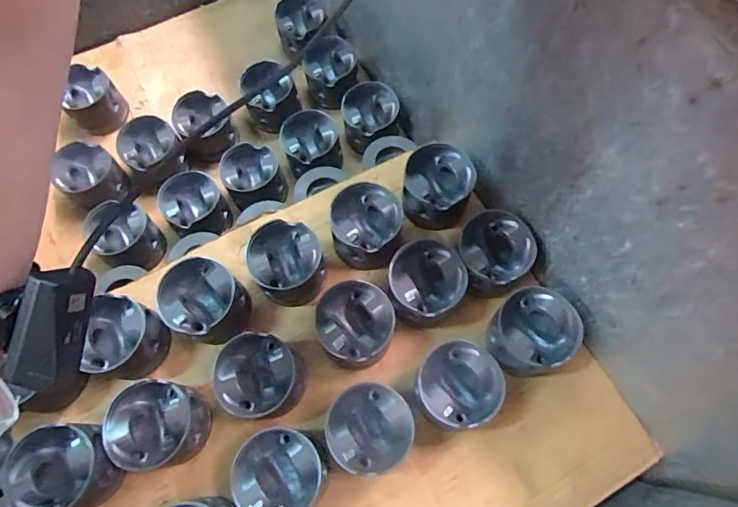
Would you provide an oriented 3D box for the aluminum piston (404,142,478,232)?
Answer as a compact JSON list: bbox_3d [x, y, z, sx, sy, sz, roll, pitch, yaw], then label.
[{"bbox_3d":[0.090,-0.088,0.618,0.089,0.073,0.100,9,70,5],"label":"aluminum piston"}]

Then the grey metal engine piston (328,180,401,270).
[{"bbox_3d":[-0.005,-0.033,0.595,0.086,0.077,0.088,-1,69,1],"label":"grey metal engine piston"}]

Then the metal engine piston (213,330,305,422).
[{"bbox_3d":[-0.119,0.140,0.527,0.088,0.071,0.088,7,70,4],"label":"metal engine piston"}]

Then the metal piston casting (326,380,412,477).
[{"bbox_3d":[0.001,0.188,0.501,0.085,0.073,0.085,-1,69,1],"label":"metal piston casting"}]

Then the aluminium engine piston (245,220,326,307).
[{"bbox_3d":[-0.100,0.014,0.578,0.084,0.072,0.086,-1,69,1],"label":"aluminium engine piston"}]

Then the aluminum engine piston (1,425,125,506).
[{"bbox_3d":[-0.312,0.224,0.485,0.083,0.085,0.082,-1,69,1],"label":"aluminum engine piston"}]

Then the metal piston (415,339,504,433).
[{"bbox_3d":[0.097,0.147,0.515,0.084,0.067,0.089,-1,69,1],"label":"metal piston"}]

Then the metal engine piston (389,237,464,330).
[{"bbox_3d":[0.068,0.036,0.564,0.088,0.067,0.096,1,69,2],"label":"metal engine piston"}]

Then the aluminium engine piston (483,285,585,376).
[{"bbox_3d":[0.187,0.092,0.538,0.088,0.064,0.094,-1,69,1],"label":"aluminium engine piston"}]

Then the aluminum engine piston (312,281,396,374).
[{"bbox_3d":[-0.017,0.086,0.546,0.086,0.068,0.091,-1,69,1],"label":"aluminum engine piston"}]

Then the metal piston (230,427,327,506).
[{"bbox_3d":[-0.089,0.230,0.487,0.090,0.065,0.090,-1,69,1],"label":"metal piston"}]

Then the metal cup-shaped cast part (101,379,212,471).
[{"bbox_3d":[-0.226,0.185,0.505,0.083,0.071,0.086,2,69,2],"label":"metal cup-shaped cast part"}]

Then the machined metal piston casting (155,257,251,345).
[{"bbox_3d":[-0.196,0.058,0.562,0.084,0.077,0.086,-1,69,1],"label":"machined metal piston casting"}]

